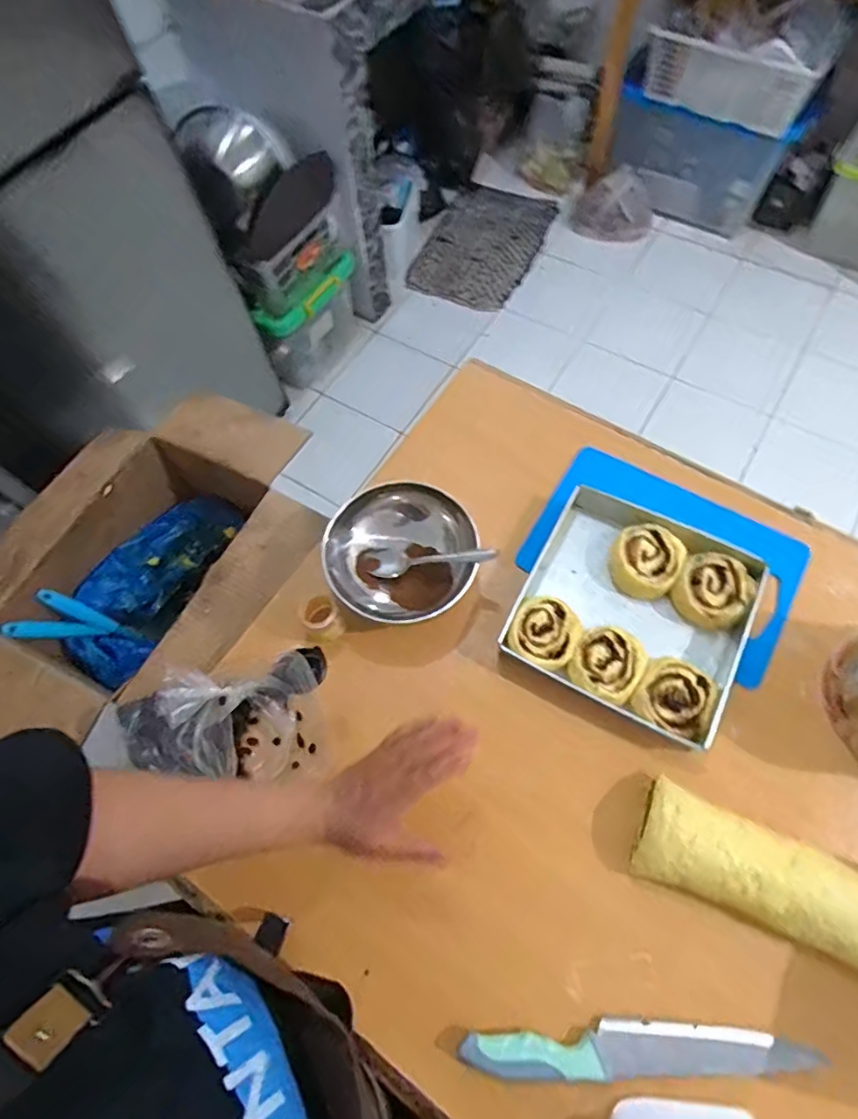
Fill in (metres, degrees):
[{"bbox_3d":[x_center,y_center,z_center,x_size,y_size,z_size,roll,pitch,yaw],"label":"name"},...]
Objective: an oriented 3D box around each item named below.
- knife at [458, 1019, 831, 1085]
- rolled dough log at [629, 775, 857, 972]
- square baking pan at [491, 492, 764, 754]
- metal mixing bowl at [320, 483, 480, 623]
[{"bbox_3d":[0.180,0.418,0.470,0.297,0.021,0.038,-2,66,2],"label":"knife"},{"bbox_3d":[0.328,0.298,0.505,0.268,0.058,0.090,21,68,12],"label":"rolled dough log"},{"bbox_3d":[0.230,0.053,0.633,0.239,0.037,0.237,26,69,14],"label":"square baking pan"},{"bbox_3d":[-0.032,-0.002,0.645,0.171,0.080,0.156,-1,66,2],"label":"metal mixing bowl"}]

